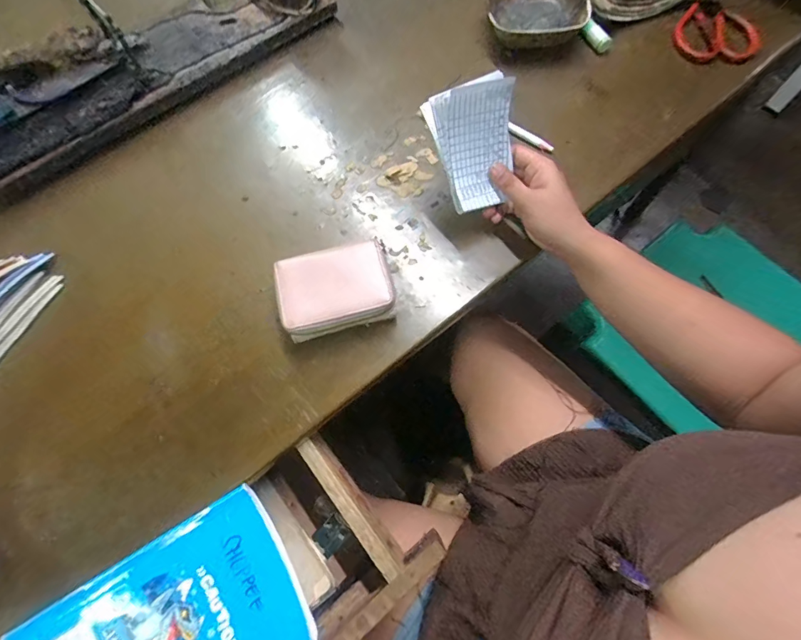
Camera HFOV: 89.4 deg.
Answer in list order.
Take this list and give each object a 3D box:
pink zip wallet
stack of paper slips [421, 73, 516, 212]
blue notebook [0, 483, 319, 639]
[{"bbox_3d":[-0.063,-0.027,0.409,0.109,0.039,0.085,-15,68,-3],"label":"pink zip wallet"},{"bbox_3d":[0.075,-0.169,0.390,0.077,0.110,0.023,-24,36,3],"label":"stack of paper slips"},{"bbox_3d":[-0.186,0.253,0.317,0.209,0.024,0.145,-32,71,-11],"label":"blue notebook"}]

